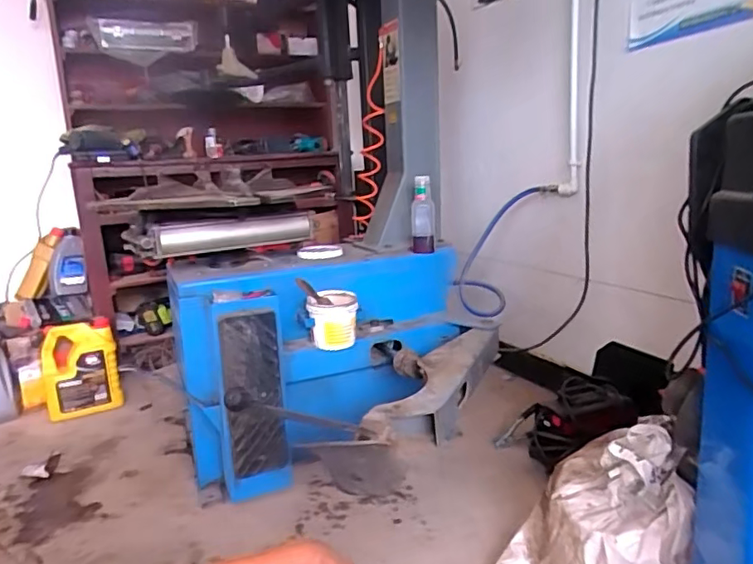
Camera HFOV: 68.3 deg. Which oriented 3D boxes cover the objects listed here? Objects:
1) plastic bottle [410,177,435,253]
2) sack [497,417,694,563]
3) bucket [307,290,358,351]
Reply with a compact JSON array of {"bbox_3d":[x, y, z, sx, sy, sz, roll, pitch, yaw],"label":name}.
[{"bbox_3d":[0.127,-0.181,1.533,0.067,0.205,0.075,-2,13,6],"label":"plastic bottle"},{"bbox_3d":[0.373,0.402,0.968,0.293,0.293,0.197,3,14,25],"label":"sack"},{"bbox_3d":[-0.104,0.094,1.358,0.115,0.125,0.123,-3,13,1],"label":"bucket"}]

